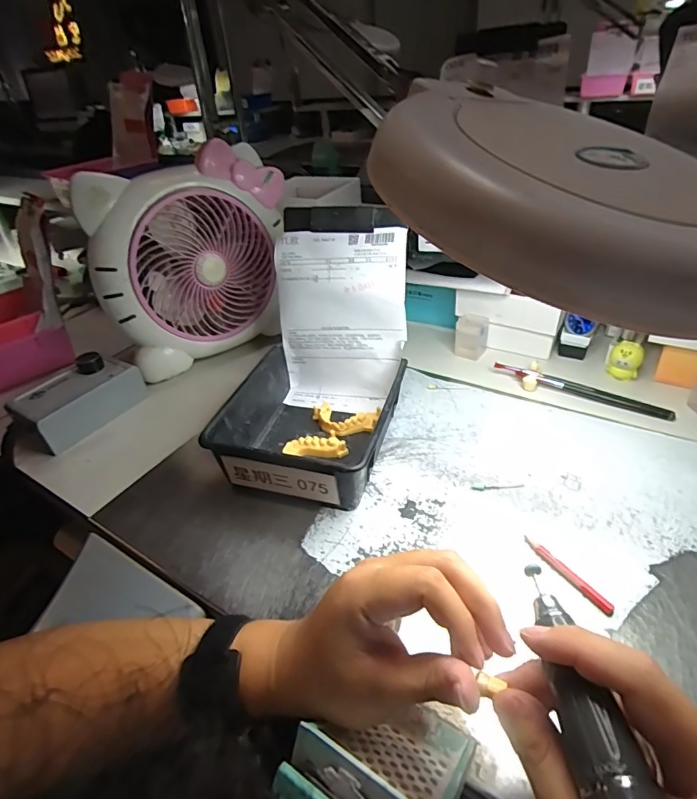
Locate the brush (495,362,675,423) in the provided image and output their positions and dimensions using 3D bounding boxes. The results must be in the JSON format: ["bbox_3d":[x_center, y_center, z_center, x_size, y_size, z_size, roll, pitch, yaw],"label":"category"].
[{"bbox_3d":[0.263,-0.010,0.529,0.190,0.018,0.015,17,43,28],"label":"brush"}]

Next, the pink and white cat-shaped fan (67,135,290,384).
[{"bbox_3d":[-0.200,-0.184,0.618,0.101,0.229,0.264,26,47,35],"label":"pink and white cat-shaped fan"}]

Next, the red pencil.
[{"bbox_3d":[0.166,0.133,0.354,0.009,0.006,0.076,-26,41,-24],"label":"red pencil"}]

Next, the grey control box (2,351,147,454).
[{"bbox_3d":[-0.326,-0.003,0.555,0.066,0.059,0.134,16,45,25],"label":"grey control box"}]

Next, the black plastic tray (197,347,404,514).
[{"bbox_3d":[-0.036,0.022,0.475,0.158,0.068,0.165,7,39,17],"label":"black plastic tray"}]

